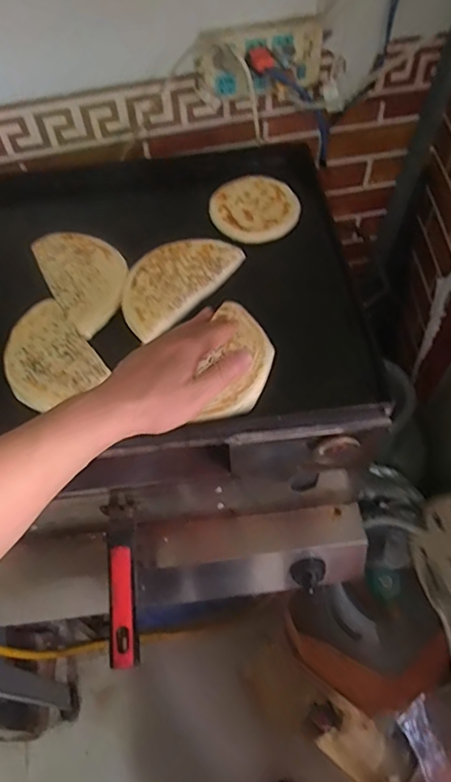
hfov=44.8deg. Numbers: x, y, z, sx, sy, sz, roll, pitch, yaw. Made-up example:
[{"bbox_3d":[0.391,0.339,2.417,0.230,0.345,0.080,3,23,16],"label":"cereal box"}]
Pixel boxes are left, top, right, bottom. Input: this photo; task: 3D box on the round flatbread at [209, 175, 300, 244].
[{"bbox_3d":[0.039,-0.267,0.798,0.122,0.020,0.122,-1,56,2],"label":"round flatbread"}]

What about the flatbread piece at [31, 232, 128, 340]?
[{"bbox_3d":[-0.184,-0.154,0.727,0.101,0.024,0.169,-28,59,-15],"label":"flatbread piece"}]

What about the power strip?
[{"bbox_3d":[0.058,-0.502,0.849,0.197,0.105,0.070,-13,57,-6],"label":"power strip"}]

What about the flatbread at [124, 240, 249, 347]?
[{"bbox_3d":[-0.069,-0.147,0.718,0.093,0.027,0.177,34,64,23],"label":"flatbread"}]

